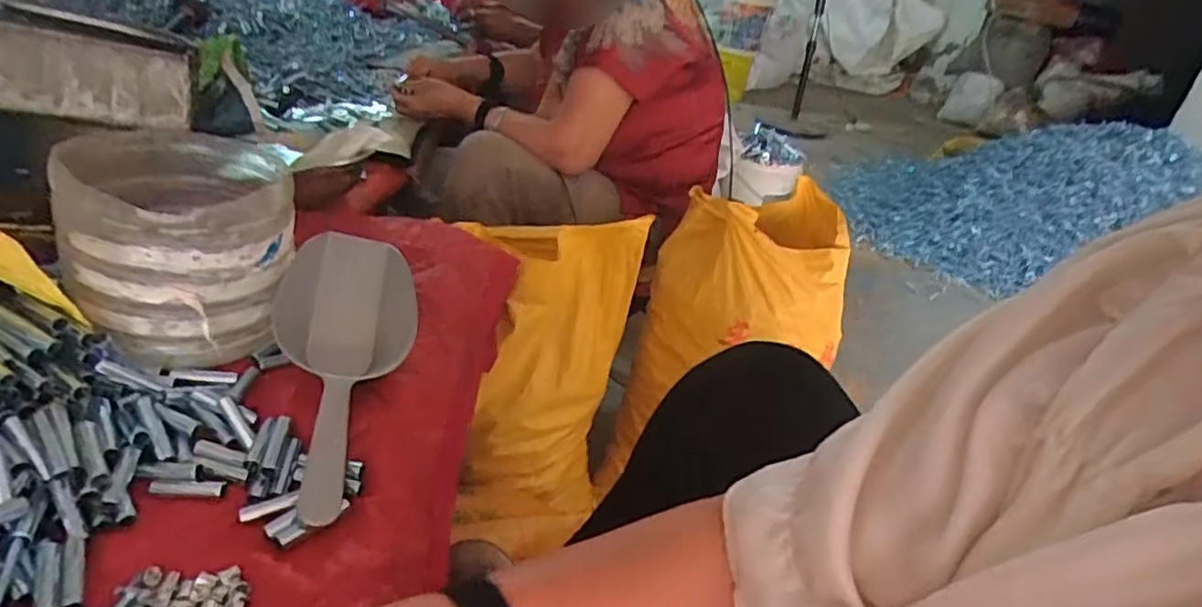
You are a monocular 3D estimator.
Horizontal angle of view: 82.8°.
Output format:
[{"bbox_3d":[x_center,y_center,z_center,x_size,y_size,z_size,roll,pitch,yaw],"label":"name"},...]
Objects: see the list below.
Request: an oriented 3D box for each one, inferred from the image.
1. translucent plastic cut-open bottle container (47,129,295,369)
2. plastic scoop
[{"bbox_3d":[-0.321,-0.044,0.538,0.144,0.141,0.142,-7,34,-25],"label":"translucent plastic cut-open bottle container"},{"bbox_3d":[-0.199,0.041,0.531,0.105,0.063,0.280,-1,32,-16],"label":"plastic scoop"}]

